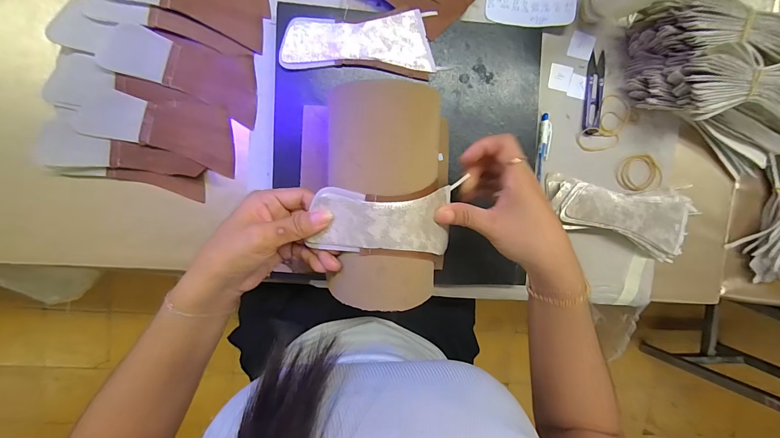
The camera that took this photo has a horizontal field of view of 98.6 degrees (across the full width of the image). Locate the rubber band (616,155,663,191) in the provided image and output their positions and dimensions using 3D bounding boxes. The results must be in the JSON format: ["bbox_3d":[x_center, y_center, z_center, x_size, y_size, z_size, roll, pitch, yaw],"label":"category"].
[{"bbox_3d":[0.328,-0.061,0.437,0.058,0.010,0.045,-8,97,-4],"label":"rubber band"}]

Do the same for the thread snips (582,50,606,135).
[{"bbox_3d":[0.255,-0.157,0.417,0.023,0.010,0.098,2,96,-5],"label":"thread snips"}]

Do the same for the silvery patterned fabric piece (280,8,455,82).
[{"bbox_3d":[-0.031,-0.196,0.367,0.165,0.008,0.068,1,97,-5],"label":"silvery patterned fabric piece"}]

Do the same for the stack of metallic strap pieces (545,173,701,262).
[{"bbox_3d":[0.291,0.000,0.424,0.182,0.039,0.094,4,96,-5],"label":"stack of metallic strap pieces"}]

